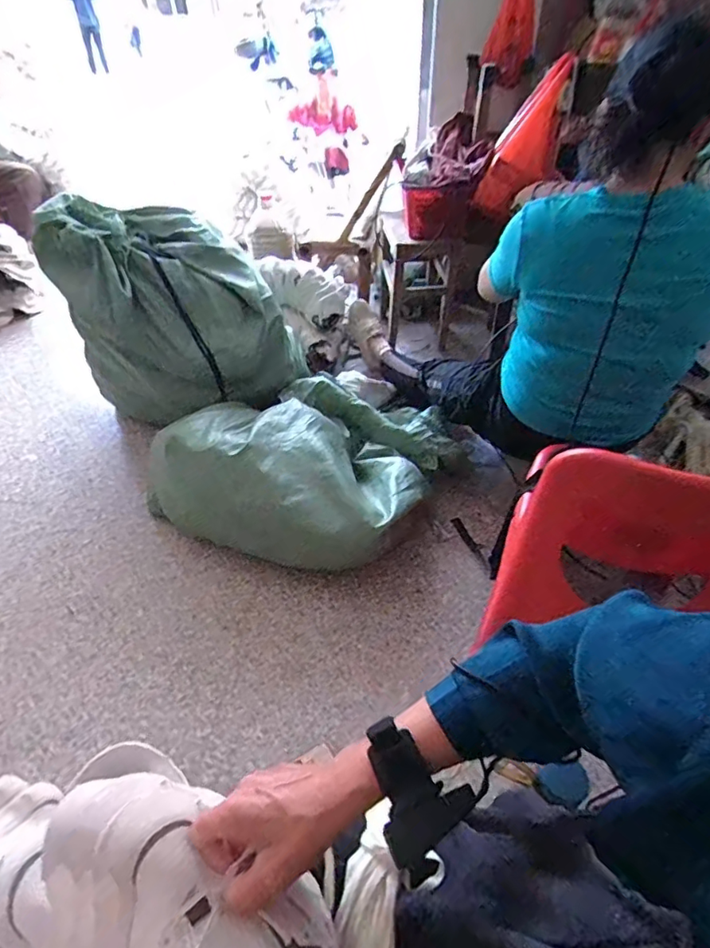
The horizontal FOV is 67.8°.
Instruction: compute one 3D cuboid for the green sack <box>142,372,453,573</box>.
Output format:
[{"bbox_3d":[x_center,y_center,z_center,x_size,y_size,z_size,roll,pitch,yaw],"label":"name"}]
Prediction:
[{"bbox_3d":[-0.110,-0.047,1.315,0.568,0.261,0.517,21,47,22],"label":"green sack"}]

